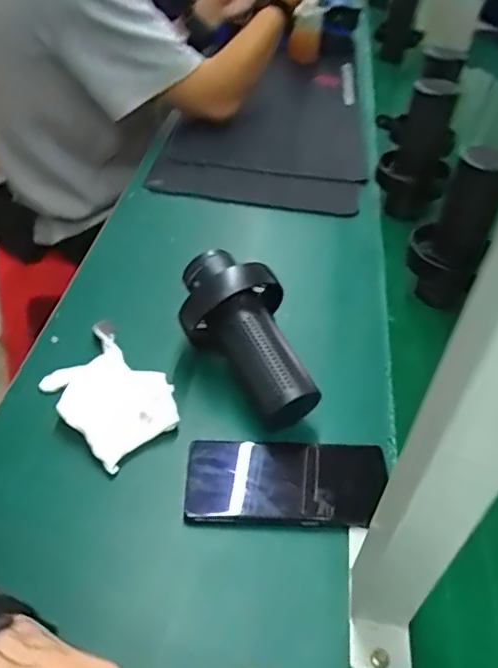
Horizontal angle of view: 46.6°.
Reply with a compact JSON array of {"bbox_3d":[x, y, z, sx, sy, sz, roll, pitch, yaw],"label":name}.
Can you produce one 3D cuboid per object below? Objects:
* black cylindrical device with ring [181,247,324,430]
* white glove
[{"bbox_3d":[-0.003,0.002,0.530,0.086,0.089,0.180,-20,63,-25],"label":"black cylindrical device with ring"},{"bbox_3d":[-0.128,0.050,0.516,0.088,0.017,0.136,-30,54,-32],"label":"white glove"}]

